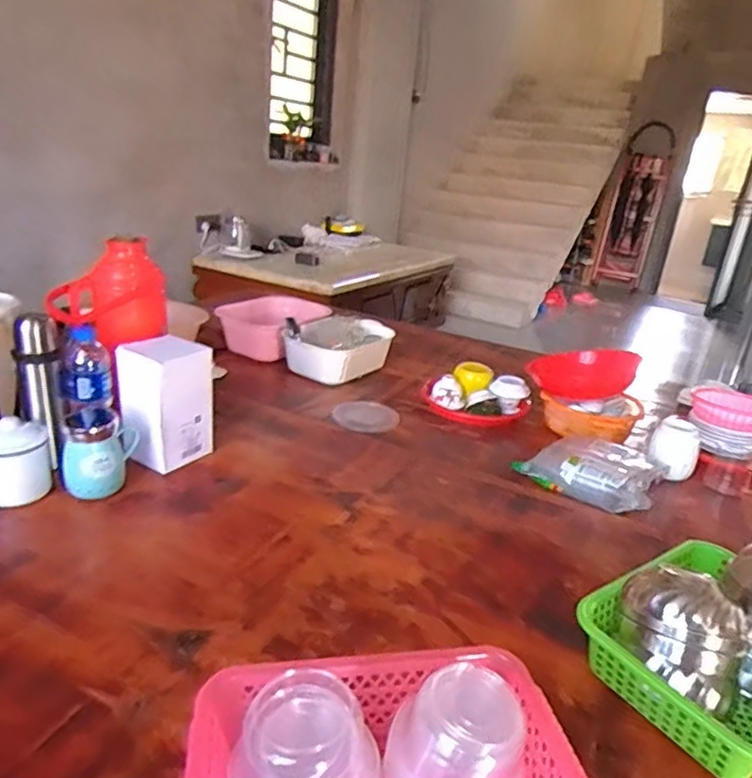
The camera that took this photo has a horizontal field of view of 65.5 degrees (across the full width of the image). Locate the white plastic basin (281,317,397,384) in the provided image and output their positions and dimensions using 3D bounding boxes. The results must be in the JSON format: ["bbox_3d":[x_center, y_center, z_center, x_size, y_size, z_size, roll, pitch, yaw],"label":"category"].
[{"bbox_3d":[-0.097,-0.103,1.549,0.192,0.129,0.248,20,26,32],"label":"white plastic basin"}]

